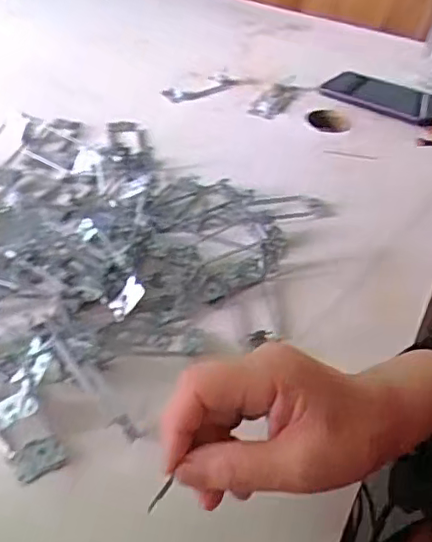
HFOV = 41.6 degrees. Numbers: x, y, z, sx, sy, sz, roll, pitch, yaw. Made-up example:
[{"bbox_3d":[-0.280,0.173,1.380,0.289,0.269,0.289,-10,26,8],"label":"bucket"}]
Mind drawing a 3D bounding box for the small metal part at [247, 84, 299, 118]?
[{"bbox_3d":[0.077,-0.231,0.767,0.042,0.011,0.083,23,47,19],"label":"small metal part"}]

